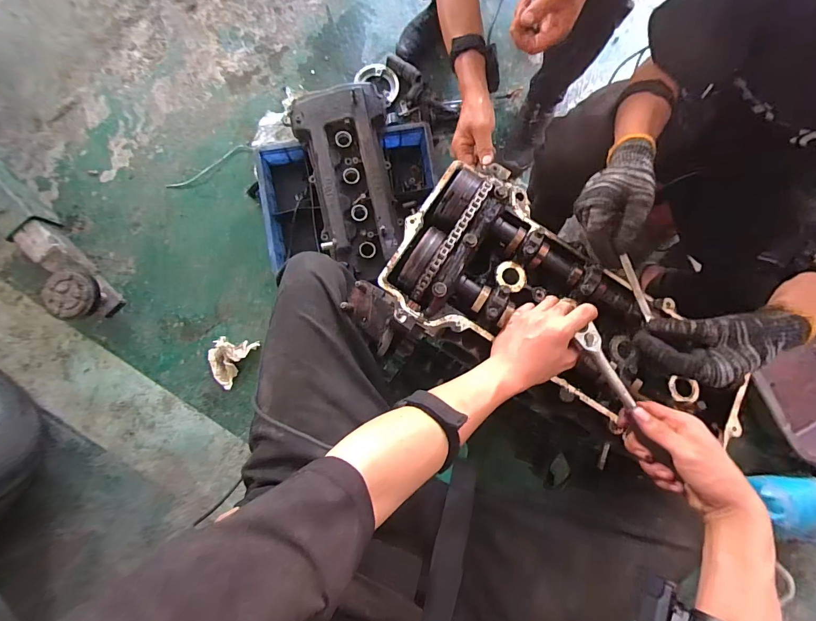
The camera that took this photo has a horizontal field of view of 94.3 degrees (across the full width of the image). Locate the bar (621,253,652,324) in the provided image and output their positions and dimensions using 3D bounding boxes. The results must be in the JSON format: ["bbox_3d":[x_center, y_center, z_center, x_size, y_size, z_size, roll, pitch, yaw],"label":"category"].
[{"bbox_3d":[0.278,-0.027,0.460,0.010,0.005,0.078,-21,87,-1],"label":"bar"}]

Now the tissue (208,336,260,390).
[{"bbox_3d":[-0.462,0.126,0.968,0.094,0.037,0.131,36,88,2],"label":"tissue"}]

